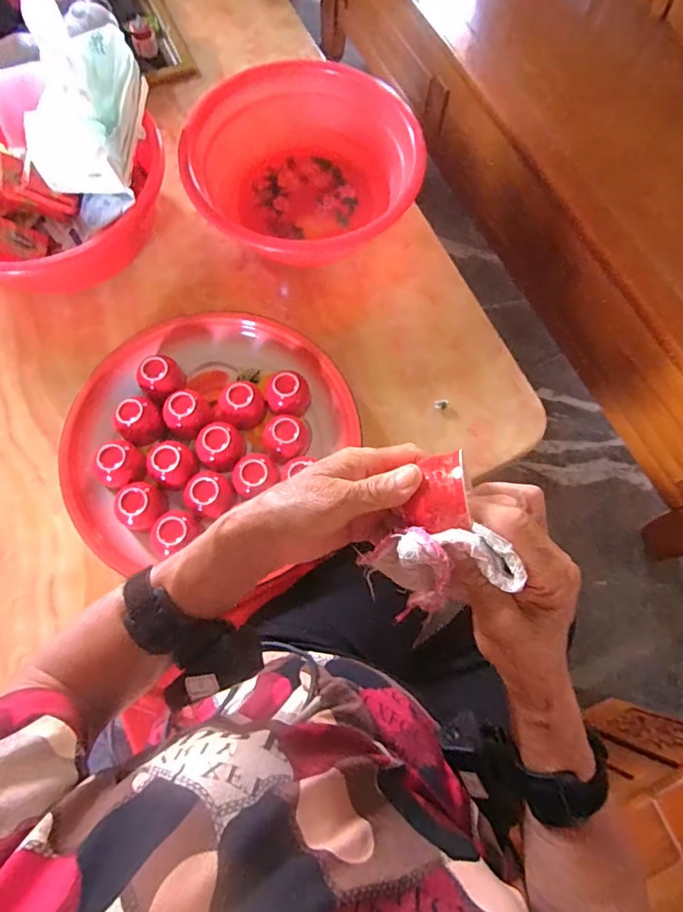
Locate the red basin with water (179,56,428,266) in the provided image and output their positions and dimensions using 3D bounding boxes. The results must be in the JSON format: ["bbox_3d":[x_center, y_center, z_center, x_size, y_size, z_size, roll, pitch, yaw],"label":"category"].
[{"bbox_3d":[-0.047,-0.373,0.672,0.297,0.095,0.269,-2,73,-2],"label":"red basin with water"}]

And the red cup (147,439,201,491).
[{"bbox_3d":[-0.190,0.010,0.563,0.053,0.036,0.051,0,73,-2],"label":"red cup"}]

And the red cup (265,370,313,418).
[{"bbox_3d":[-0.064,-0.074,0.603,0.053,0.041,0.048,-6,73,-4],"label":"red cup"}]

